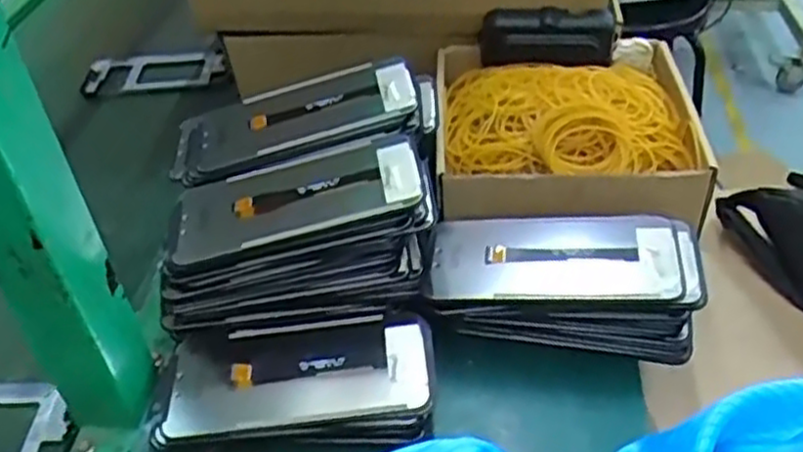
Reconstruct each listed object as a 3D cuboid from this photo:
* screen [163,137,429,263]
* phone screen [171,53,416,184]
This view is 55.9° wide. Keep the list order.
[{"bbox_3d":[-0.067,-0.018,0.475,0.156,0.010,0.075,-14,41,4],"label":"screen"},{"bbox_3d":[-0.078,-0.075,0.531,0.175,0.009,0.080,-16,45,5],"label":"phone screen"}]

